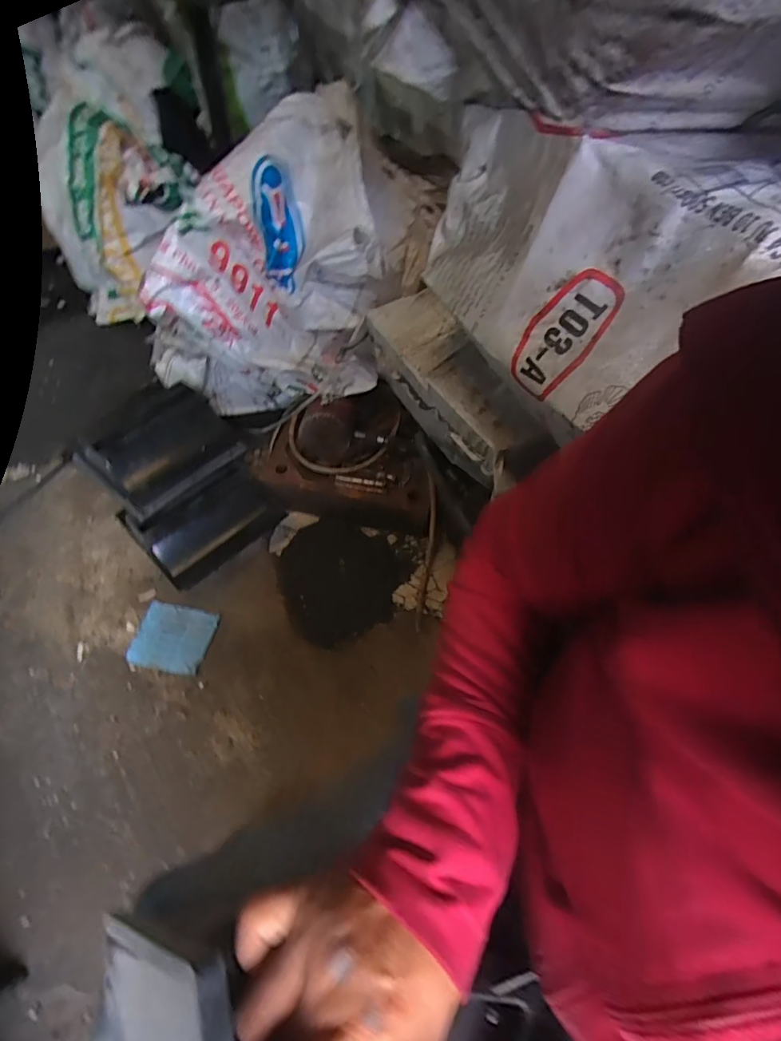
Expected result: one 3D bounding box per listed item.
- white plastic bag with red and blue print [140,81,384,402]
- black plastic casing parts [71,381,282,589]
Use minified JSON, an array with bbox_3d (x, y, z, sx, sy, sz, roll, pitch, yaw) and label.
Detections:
[{"bbox_3d":[-0.231,-0.466,0.956,0.393,0.412,0.271,-8,55,-6],"label":"white plastic bag with red and blue print"},{"bbox_3d":[-0.404,-0.078,0.988,0.281,0.118,0.351,-41,91,-30],"label":"black plastic casing parts"}]

